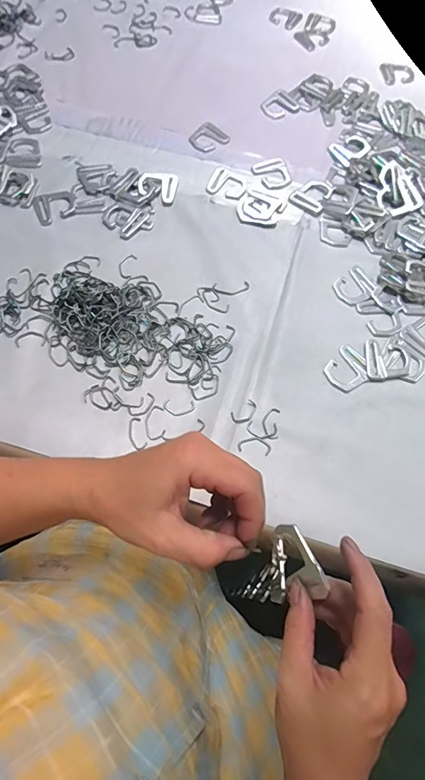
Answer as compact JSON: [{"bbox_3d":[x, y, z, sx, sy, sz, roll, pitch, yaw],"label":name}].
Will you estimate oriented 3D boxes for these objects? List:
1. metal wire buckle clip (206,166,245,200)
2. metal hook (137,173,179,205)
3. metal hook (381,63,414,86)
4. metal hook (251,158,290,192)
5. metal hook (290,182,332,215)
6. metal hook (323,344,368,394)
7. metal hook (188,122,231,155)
[{"bbox_3d":[0.022,-0.282,0.560,0.052,0.004,0.050,25,70,7],"label":"metal wire buckle clip"},{"bbox_3d":[-0.073,-0.277,0.550,0.050,0.006,0.048,10,69,2],"label":"metal hook"},{"bbox_3d":[0.298,-0.509,0.658,0.050,0.006,0.045,-8,69,-5],"label":"metal hook"},{"bbox_3d":[0.085,-0.300,0.570,0.045,0.006,0.052,-19,71,-10],"label":"metal hook"},{"bbox_3d":[0.135,-0.264,0.552,0.045,0.005,0.052,32,71,10],"label":"metal hook"},{"bbox_3d":[0.153,-0.023,0.459,0.051,0.004,0.044,-42,76,-16],"label":"metal hook"},{"bbox_3d":[-0.006,-0.365,0.592,0.047,0.004,0.057,35,71,11],"label":"metal hook"}]

